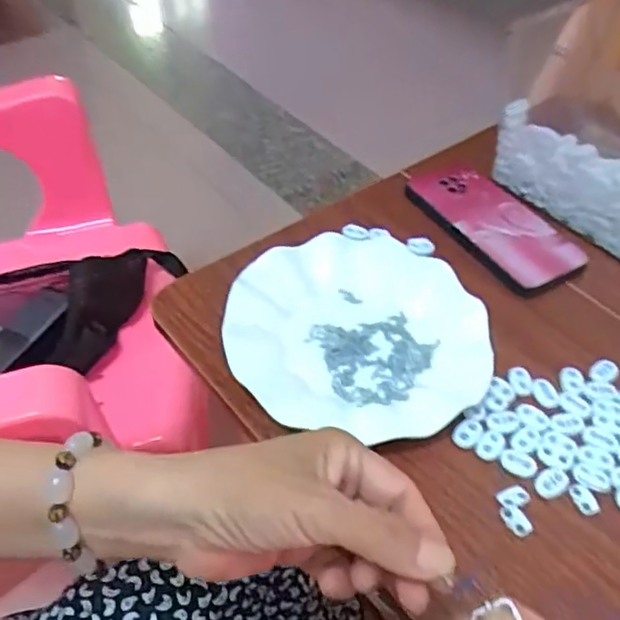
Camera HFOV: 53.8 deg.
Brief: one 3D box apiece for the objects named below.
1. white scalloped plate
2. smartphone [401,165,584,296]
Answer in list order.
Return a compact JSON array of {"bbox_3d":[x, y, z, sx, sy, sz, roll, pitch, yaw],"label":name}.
[{"bbox_3d":[0.036,0.008,0.444,0.183,0.019,0.176,1,49,-1],"label":"white scalloped plate"},{"bbox_3d":[0.168,-0.082,0.547,0.089,0.016,0.168,-19,48,-21],"label":"smartphone"}]

